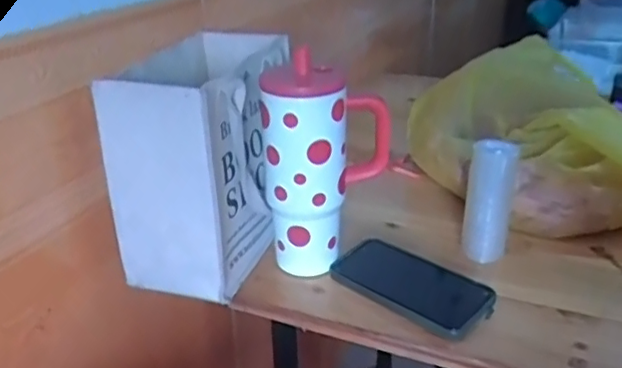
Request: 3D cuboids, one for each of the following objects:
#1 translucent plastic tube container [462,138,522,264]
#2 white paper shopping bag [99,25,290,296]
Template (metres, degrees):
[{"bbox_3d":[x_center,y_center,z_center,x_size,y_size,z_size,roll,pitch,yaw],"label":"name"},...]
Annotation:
[{"bbox_3d":[0.197,0.012,0.664,0.049,0.134,0.047,9,27,19],"label":"translucent plastic tube container"},{"bbox_3d":[-0.109,-0.031,0.657,0.128,0.215,0.218,5,26,11],"label":"white paper shopping bag"}]

